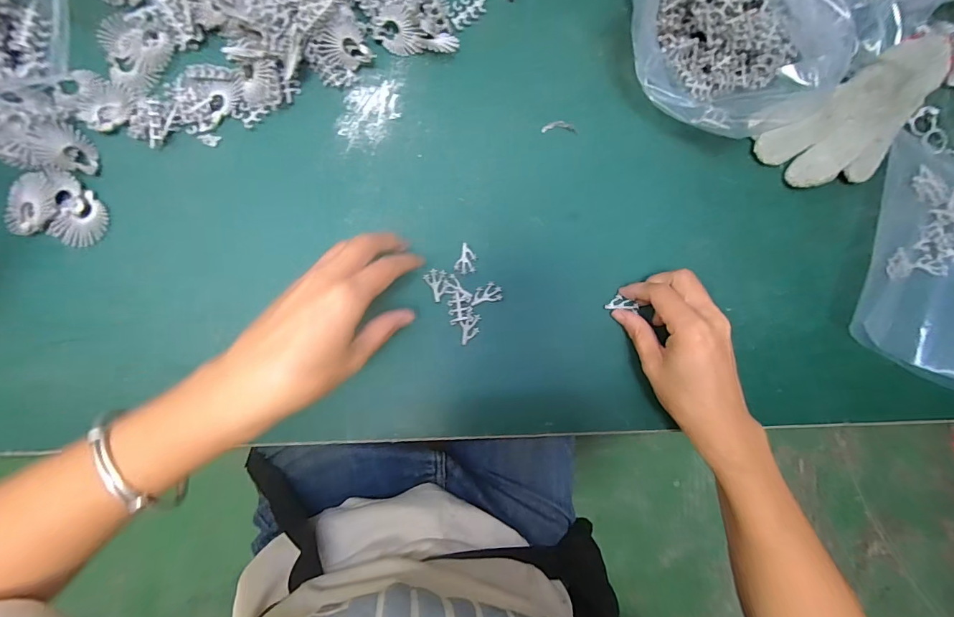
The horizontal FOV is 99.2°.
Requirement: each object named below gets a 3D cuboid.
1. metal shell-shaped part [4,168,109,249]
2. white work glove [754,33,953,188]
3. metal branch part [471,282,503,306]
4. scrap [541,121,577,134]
[{"bbox_3d":[-0.330,-0.080,0.319,0.069,0.013,0.053,11,81,-1],"label":"metal shell-shaped part"},{"bbox_3d":[0.345,-0.171,0.351,0.201,0.044,0.085,-32,84,-7],"label":"white work glove"},{"bbox_3d":[0.007,-0.013,0.330,0.025,0.004,0.016,-11,82,-5],"label":"metal branch part"},{"bbox_3d":[0.073,-0.160,0.357,0.030,0.004,0.011,3,81,-2],"label":"scrap"}]

